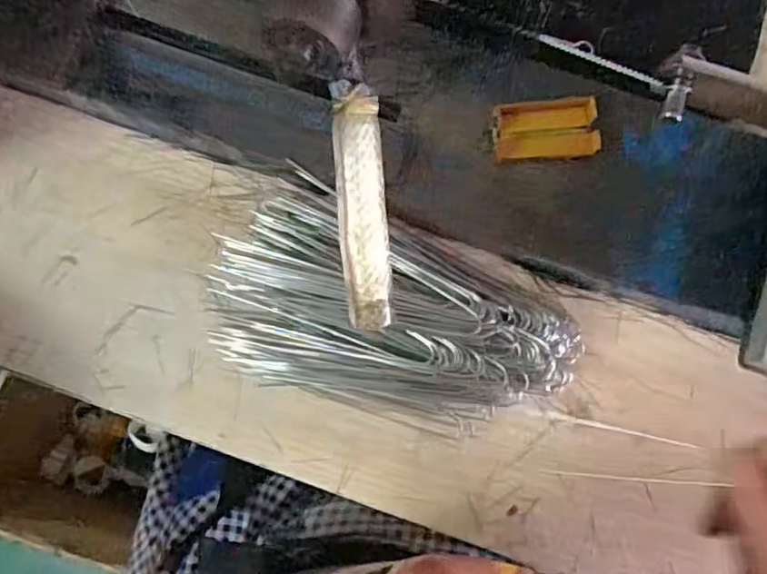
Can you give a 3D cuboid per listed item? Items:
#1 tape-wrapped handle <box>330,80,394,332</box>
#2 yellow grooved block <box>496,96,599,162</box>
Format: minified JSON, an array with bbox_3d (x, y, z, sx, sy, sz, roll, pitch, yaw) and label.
[{"bbox_3d":[-0.007,-0.029,0.234,0.018,0.007,0.091,-5,100,-1],"label":"tape-wrapped handle"},{"bbox_3d":[0.085,-0.083,0.322,0.053,0.009,0.029,-4,84,-1],"label":"yellow grooved block"}]

